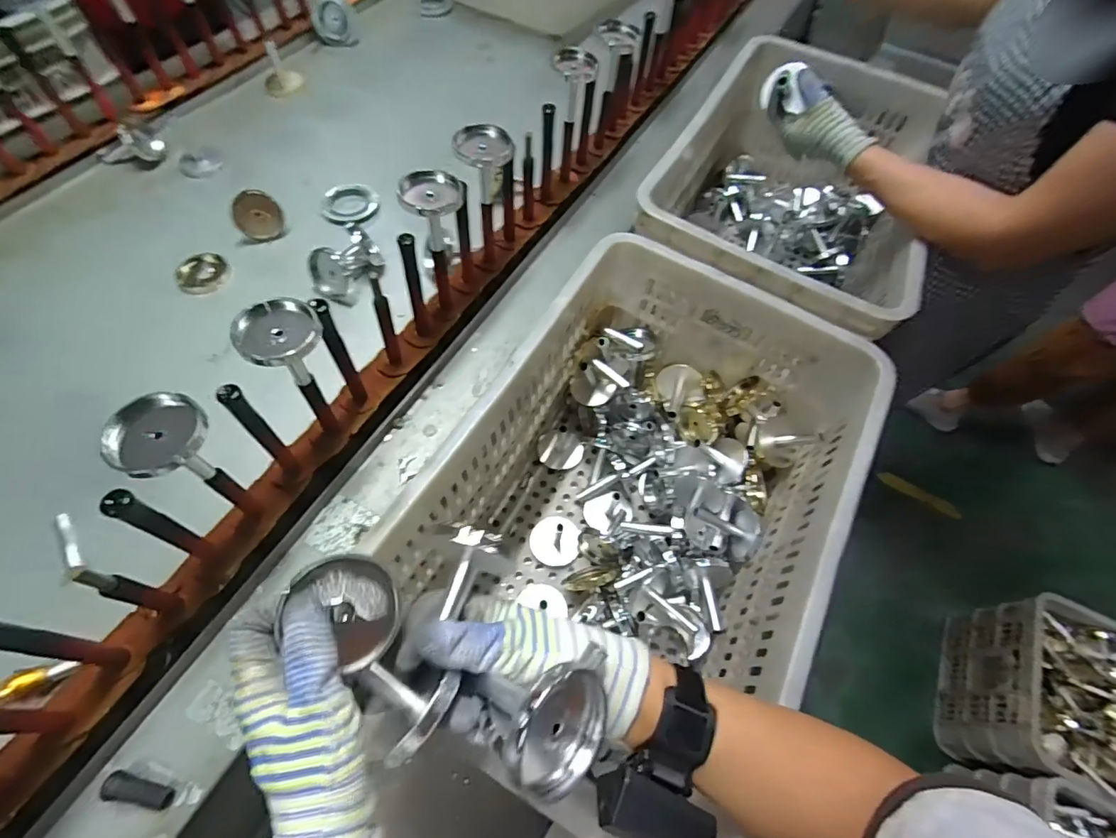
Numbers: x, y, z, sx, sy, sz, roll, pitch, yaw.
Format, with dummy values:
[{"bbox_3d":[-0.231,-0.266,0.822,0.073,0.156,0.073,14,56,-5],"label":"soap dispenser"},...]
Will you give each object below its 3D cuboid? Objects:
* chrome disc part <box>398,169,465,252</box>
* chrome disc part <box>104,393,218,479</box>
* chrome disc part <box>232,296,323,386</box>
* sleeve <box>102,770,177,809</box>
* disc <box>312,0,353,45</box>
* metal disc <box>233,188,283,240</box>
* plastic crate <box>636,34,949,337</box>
[{"bbox_3d":[-0.133,-0.215,0.542,0.065,0.078,0.051,0,61,-3],"label":"chrome disc part"},{"bbox_3d":[-0.297,0.016,0.396,0.070,0.065,0.060,0,78,4],"label":"chrome disc part"},{"bbox_3d":[-0.238,-0.068,0.440,0.065,0.059,0.064,-29,67,-18],"label":"chrome disc part"},{"bbox_3d":[-0.345,0.306,0.415,0.053,0.021,0.018,21,61,-6],"label":"sleeve"},{"bbox_3d":[-0.453,-0.810,1.016,0.086,0.072,0.016,-51,36,0],"label":"disc"},{"bbox_3d":[-0.427,-0.290,0.720,0.060,0.065,0.006,-3,29,-32],"label":"metal disc"},{"bbox_3d":[0.361,-0.333,0.847,0.350,0.277,0.554,26,62,10],"label":"plastic crate"}]

